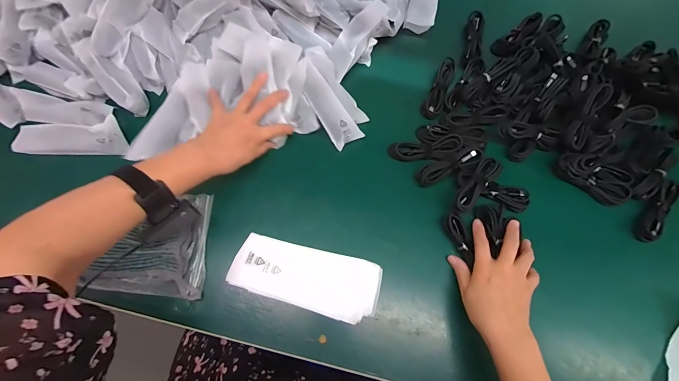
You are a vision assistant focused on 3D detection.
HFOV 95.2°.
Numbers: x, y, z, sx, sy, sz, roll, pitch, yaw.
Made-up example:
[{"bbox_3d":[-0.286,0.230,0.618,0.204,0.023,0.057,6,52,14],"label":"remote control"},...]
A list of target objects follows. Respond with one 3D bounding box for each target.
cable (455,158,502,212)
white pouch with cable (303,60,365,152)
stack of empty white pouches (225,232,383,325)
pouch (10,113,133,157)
[{"bbox_3d":[0.208,-0.008,0.465,0.031,0.019,0.099,38,74,9],"label":"cable"},{"bbox_3d":[-0.016,-0.135,0.498,0.046,0.022,0.136,-32,91,-12],"label":"white pouch with cable"},{"bbox_3d":[-0.047,0.122,0.441,0.205,0.012,0.084,17,72,3],"label":"stack of empty white pouches"},{"bbox_3d":[-0.409,-0.080,0.482,0.162,0.030,0.061,-2,72,-3],"label":"pouch"}]

